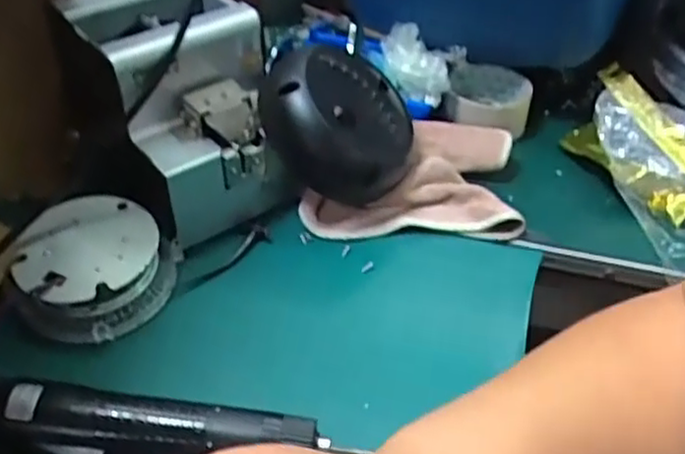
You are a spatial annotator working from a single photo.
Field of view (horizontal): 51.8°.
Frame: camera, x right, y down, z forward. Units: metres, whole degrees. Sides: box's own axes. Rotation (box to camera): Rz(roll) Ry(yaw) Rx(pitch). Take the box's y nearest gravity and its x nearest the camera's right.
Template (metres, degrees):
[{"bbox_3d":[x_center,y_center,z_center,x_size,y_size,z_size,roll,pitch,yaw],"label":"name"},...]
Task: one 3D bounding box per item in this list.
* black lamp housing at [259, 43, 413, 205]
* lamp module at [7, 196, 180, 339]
[{"bbox_3d":[-0.004,-0.086,0.562,0.135,0.065,0.119,30,66,-22],"label":"black lamp housing"},{"bbox_3d":[-0.178,0.025,0.501,0.101,0.053,0.094,15,46,15],"label":"lamp module"}]

